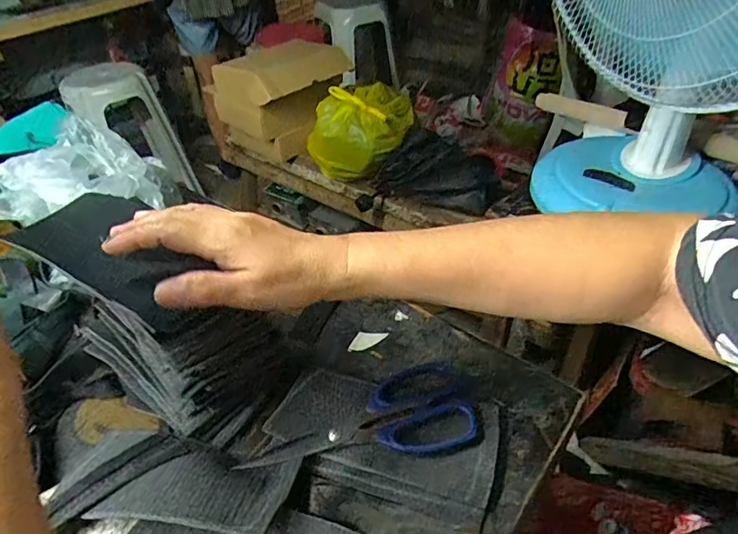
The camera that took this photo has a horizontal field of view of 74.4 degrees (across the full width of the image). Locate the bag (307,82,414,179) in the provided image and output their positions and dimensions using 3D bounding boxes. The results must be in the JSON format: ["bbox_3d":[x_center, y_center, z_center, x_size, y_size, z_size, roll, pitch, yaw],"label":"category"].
[{"bbox_3d":[-0.016,-0.342,1.198,0.213,0.162,0.267,9,42,14],"label":"bag"}]

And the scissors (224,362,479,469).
[{"bbox_3d":[-0.007,0.121,0.394,0.184,0.009,0.084,-8,40,-6],"label":"scissors"}]

